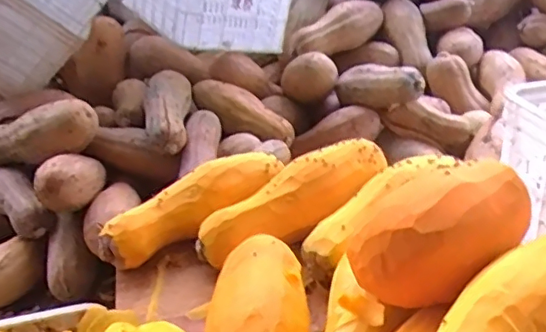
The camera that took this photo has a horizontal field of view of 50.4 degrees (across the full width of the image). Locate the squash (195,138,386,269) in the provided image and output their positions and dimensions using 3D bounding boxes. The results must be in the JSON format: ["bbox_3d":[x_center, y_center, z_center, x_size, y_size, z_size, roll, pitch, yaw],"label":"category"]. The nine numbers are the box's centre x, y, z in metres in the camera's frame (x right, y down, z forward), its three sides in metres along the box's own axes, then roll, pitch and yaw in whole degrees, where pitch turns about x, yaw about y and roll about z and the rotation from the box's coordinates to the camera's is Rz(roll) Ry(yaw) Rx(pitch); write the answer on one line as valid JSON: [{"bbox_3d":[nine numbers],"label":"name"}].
[{"bbox_3d":[0.042,0.051,0.979,0.363,0.092,0.106,-22,32,-28],"label":"squash"}]

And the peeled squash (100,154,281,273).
[{"bbox_3d":[-0.135,0.066,1.005,0.334,0.099,0.080,-21,31,-27],"label":"peeled squash"}]

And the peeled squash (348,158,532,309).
[{"bbox_3d":[0.200,0.074,0.690,0.212,0.113,0.131,-23,32,-30],"label":"peeled squash"}]

